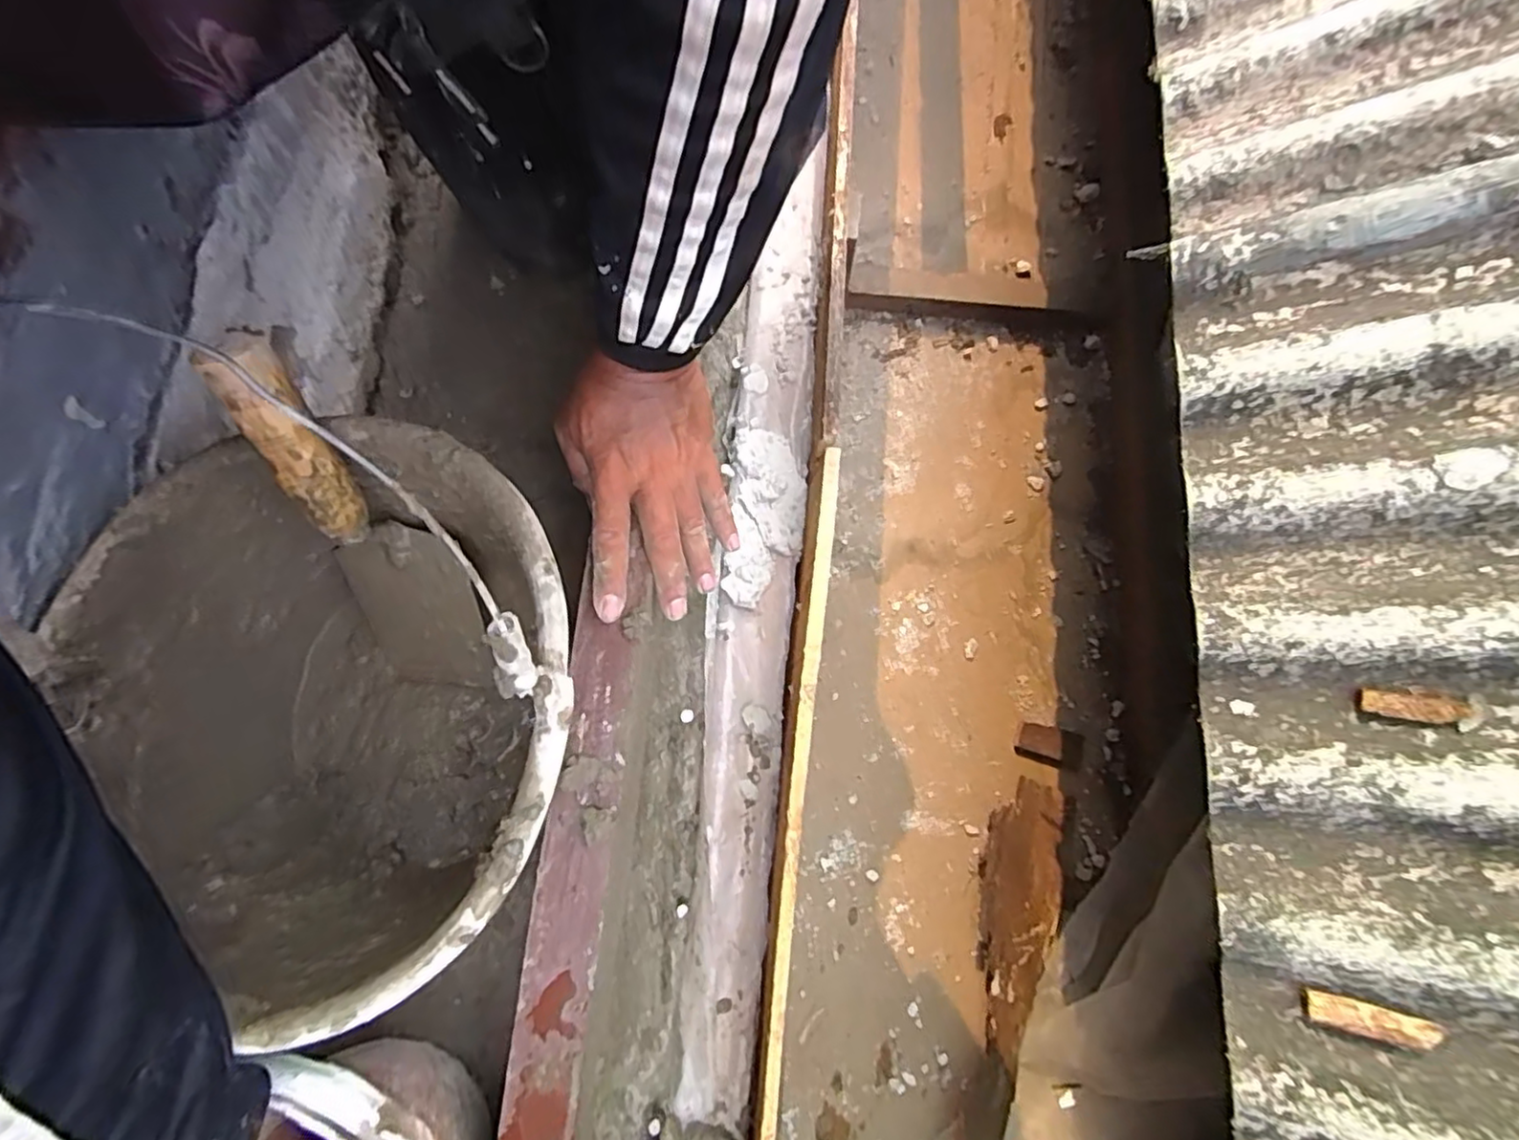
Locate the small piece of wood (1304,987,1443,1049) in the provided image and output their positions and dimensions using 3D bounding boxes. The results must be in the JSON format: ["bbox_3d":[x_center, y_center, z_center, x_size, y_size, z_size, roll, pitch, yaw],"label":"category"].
[{"bbox_3d":[0.282,0.208,0.303,0.046,0.007,0.016,-1,76,34],"label":"small piece of wood"}]

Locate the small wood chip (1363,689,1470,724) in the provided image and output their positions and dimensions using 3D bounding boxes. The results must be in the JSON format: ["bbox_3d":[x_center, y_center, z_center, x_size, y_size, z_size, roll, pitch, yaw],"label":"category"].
[{"bbox_3d":[0.319,0.067,0.320,0.038,0.005,0.013,4,76,31],"label":"small wood chip"}]

